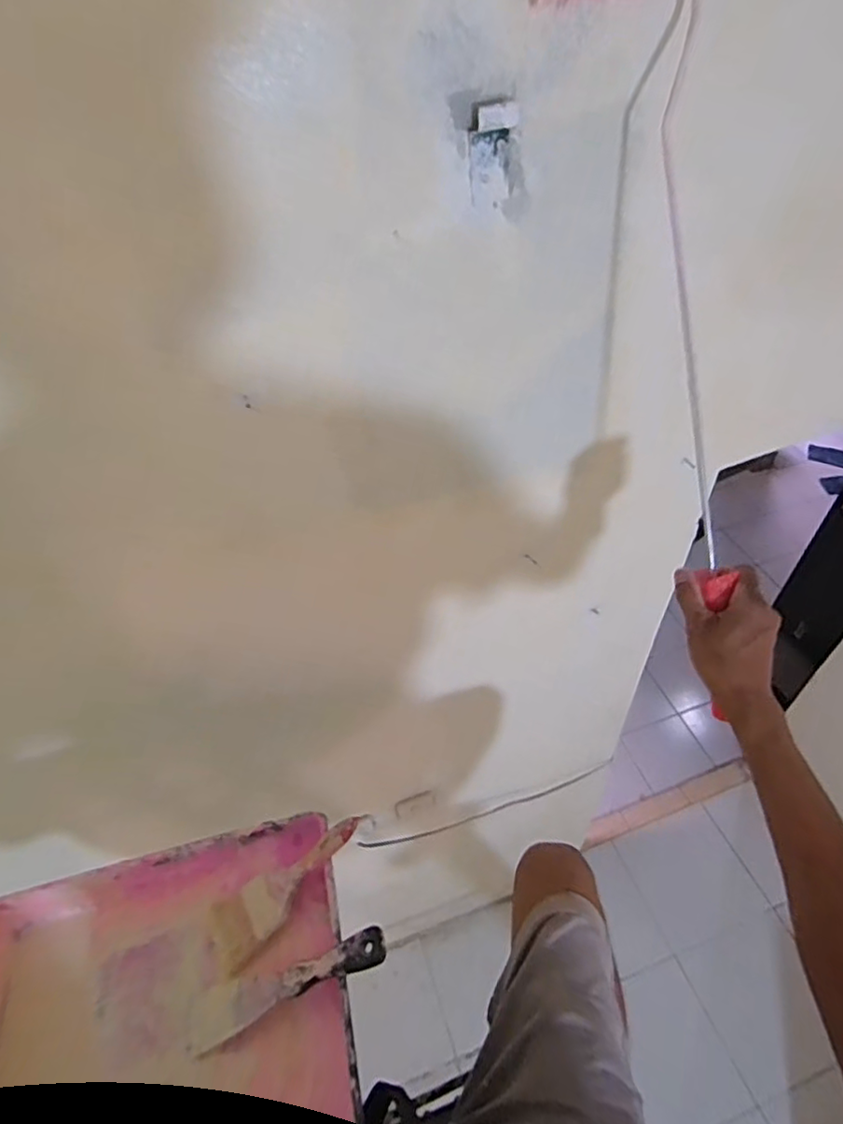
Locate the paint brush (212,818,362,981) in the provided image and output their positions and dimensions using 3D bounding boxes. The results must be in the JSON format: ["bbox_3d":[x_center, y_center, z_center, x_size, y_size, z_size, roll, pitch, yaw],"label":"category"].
[{"bbox_3d":[-0.137,0.324,0.591,0.174,0.011,0.060,-40,54,-10],"label":"paint brush"}]

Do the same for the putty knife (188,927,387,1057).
[{"bbox_3d":[-0.122,0.387,0.535,0.197,0.022,0.041,-29,48,6],"label":"putty knife"}]

